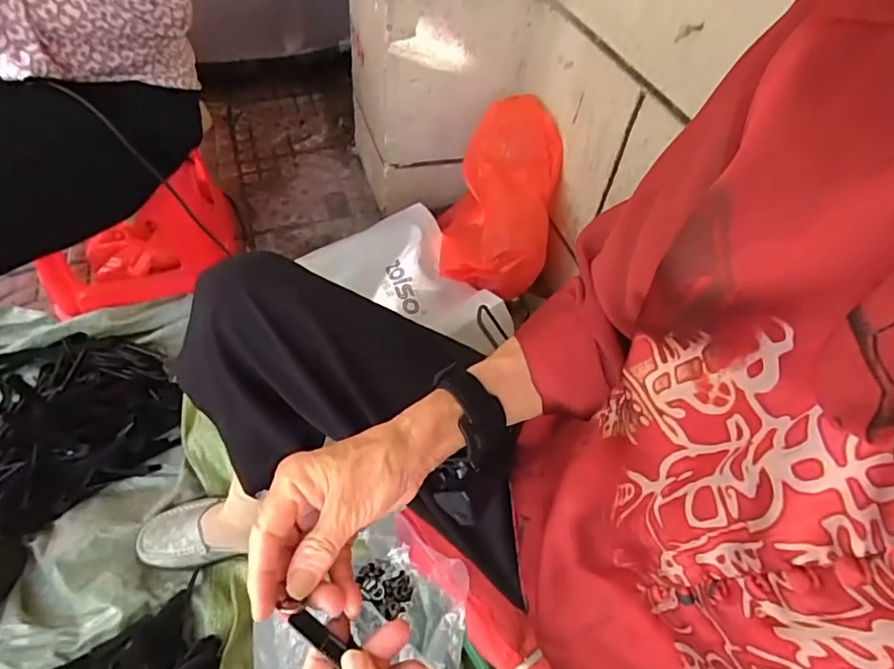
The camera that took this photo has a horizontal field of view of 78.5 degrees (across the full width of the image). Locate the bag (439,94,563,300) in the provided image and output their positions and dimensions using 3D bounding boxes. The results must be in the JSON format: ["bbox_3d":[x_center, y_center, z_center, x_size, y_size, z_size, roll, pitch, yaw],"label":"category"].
[{"bbox_3d":[0.086,-0.220,0.868,0.164,0.186,0.264,9,50,2],"label":"bag"}]

